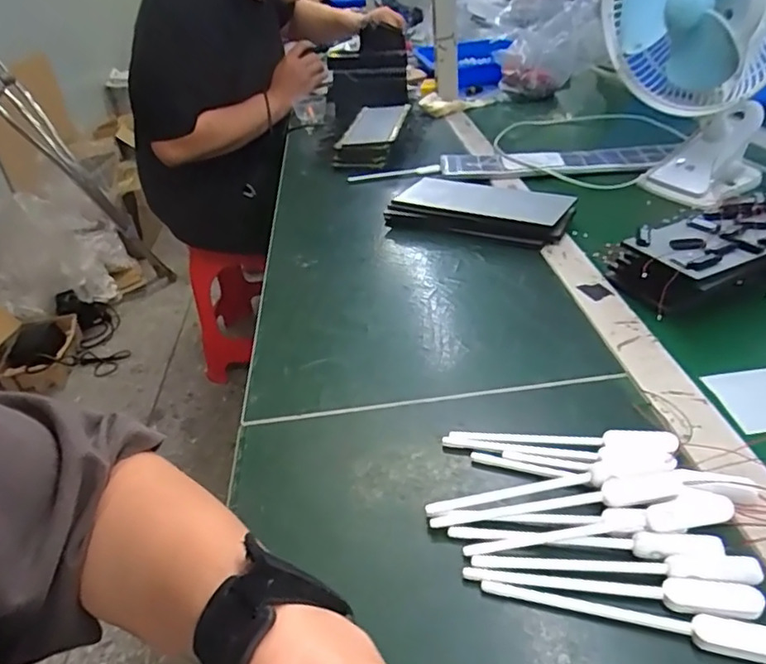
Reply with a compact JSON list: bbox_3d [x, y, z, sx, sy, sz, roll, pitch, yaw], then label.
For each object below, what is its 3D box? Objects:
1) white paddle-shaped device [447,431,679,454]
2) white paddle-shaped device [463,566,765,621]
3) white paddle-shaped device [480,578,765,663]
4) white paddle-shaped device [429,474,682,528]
[{"bbox_3d":[0.119,0.072,0.387,0.145,0.011,0.019,3,36,15],"label":"white paddle-shaped device"},{"bbox_3d":[0.116,0.132,0.298,0.143,0.006,0.017,3,36,15],"label":"white paddle-shaped device"},{"bbox_3d":[0.123,0.142,0.284,0.145,0.006,0.016,4,36,16],"label":"white paddle-shaped device"},{"bbox_3d":[0.101,0.100,0.336,0.144,0.013,0.019,-6,35,2],"label":"white paddle-shaped device"}]

